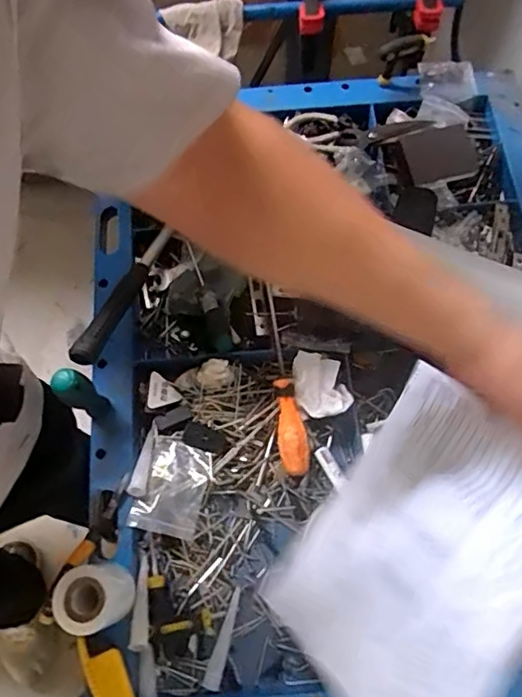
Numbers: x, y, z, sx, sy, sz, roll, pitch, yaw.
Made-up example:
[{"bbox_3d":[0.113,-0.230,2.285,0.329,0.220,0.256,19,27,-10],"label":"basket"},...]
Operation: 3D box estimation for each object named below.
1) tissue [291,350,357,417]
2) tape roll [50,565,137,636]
[{"bbox_3d":[0.065,0.039,0.617,0.057,0.017,0.077,-18,71,-5],"label":"tissue"},{"bbox_3d":[-0.155,0.233,0.519,0.059,0.060,0.055,0,71,1],"label":"tape roll"}]

